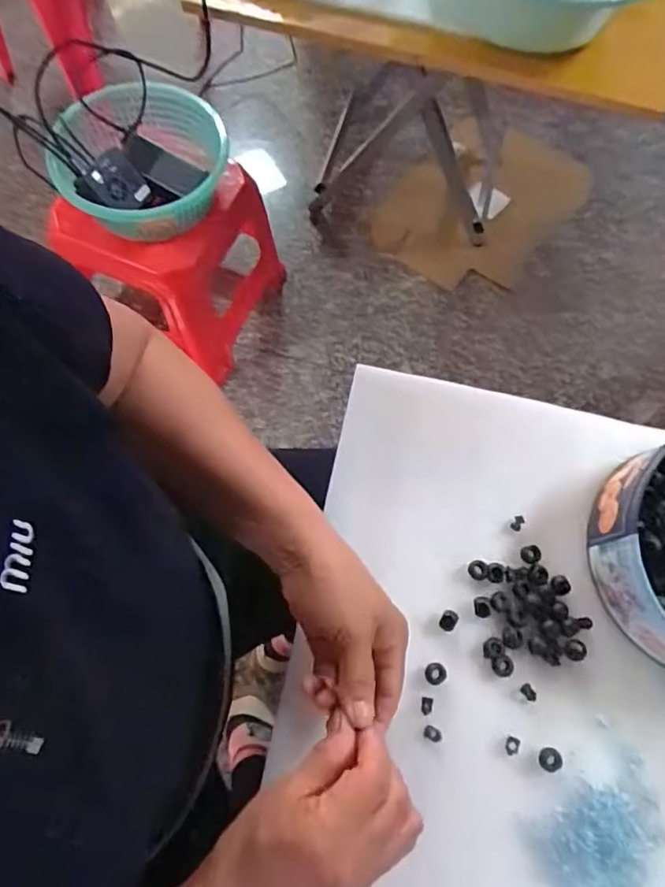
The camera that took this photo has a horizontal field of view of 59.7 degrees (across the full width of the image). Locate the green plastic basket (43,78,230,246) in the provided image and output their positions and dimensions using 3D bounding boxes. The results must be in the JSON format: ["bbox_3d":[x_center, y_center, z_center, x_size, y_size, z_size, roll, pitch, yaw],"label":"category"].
[{"bbox_3d":[-0.268,-0.393,0.826,0.229,0.088,0.234,10,70,2],"label":"green plastic basket"}]

